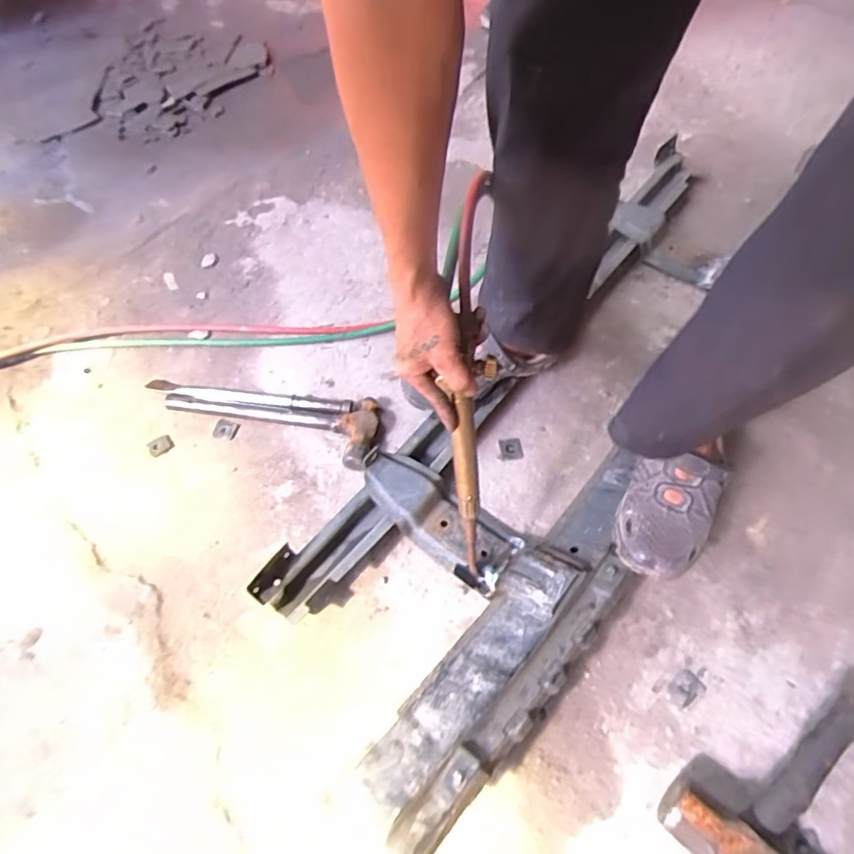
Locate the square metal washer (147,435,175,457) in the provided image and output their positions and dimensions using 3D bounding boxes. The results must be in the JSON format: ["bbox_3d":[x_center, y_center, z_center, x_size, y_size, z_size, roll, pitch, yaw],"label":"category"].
[{"bbox_3d":[-0.434,0.031,0.888,0.037,0.005,0.029,-27,80,-21],"label":"square metal washer"}]

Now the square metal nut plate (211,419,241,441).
[{"bbox_3d":[-0.331,0.005,0.898,0.041,0.005,0.032,10,63,9],"label":"square metal nut plate"}]

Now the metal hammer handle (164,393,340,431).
[{"bbox_3d":[-0.283,-0.025,0.876,0.286,0.027,0.028,8,62,8],"label":"metal hammer handle"}]

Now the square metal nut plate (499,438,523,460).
[{"bbox_3d":[0.130,0.035,0.857,0.038,0.009,0.037,-9,61,-1],"label":"square metal nut plate"}]

